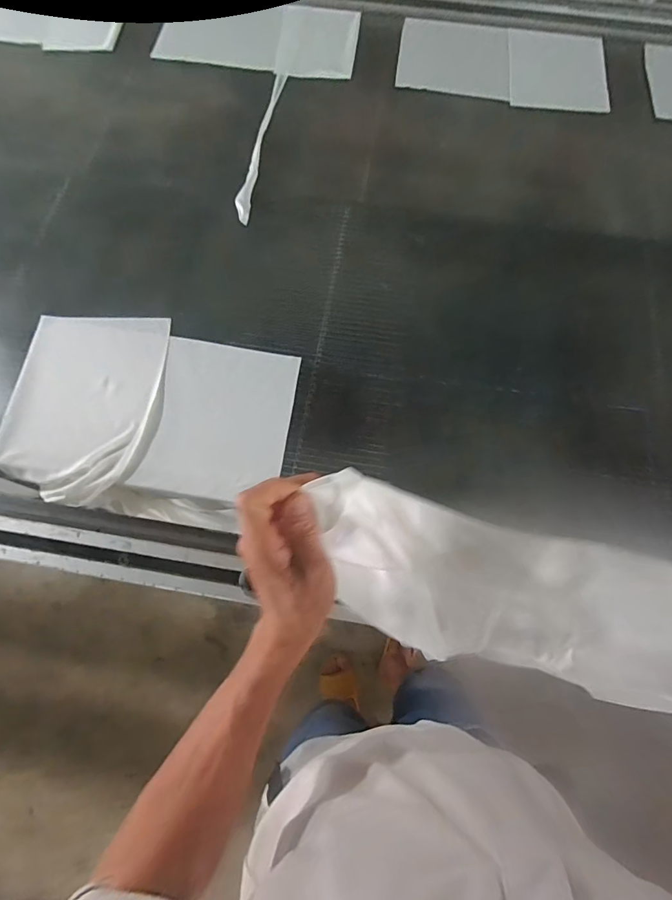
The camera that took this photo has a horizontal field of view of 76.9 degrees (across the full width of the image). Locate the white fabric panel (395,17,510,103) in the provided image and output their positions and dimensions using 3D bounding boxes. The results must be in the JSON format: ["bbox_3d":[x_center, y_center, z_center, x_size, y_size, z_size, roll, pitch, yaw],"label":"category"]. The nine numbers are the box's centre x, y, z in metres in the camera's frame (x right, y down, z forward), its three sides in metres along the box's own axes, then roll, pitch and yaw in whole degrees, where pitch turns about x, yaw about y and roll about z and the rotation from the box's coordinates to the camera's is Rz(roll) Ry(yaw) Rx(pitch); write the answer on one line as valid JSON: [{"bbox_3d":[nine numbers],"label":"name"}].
[{"bbox_3d":[0.239,-0.797,0.853,0.218,0.008,0.240,7,71,3],"label":"white fabric panel"}]

